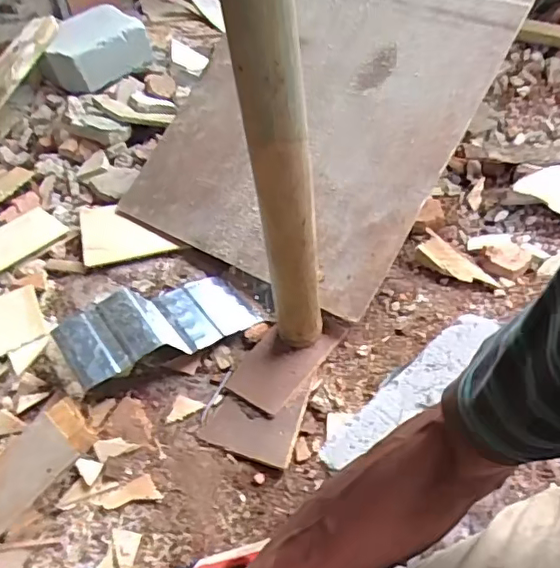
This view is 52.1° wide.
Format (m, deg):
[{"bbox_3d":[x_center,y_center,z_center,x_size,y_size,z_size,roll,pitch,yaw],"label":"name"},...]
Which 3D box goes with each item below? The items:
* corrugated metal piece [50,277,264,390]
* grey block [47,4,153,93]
[{"bbox_3d":[-0.183,0.060,0.883,0.290,0.059,0.126,-15,52,-38],"label":"corrugated metal piece"},{"bbox_3d":[-0.430,-0.568,1.378,0.235,0.147,0.103,-34,55,-18],"label":"grey block"}]

